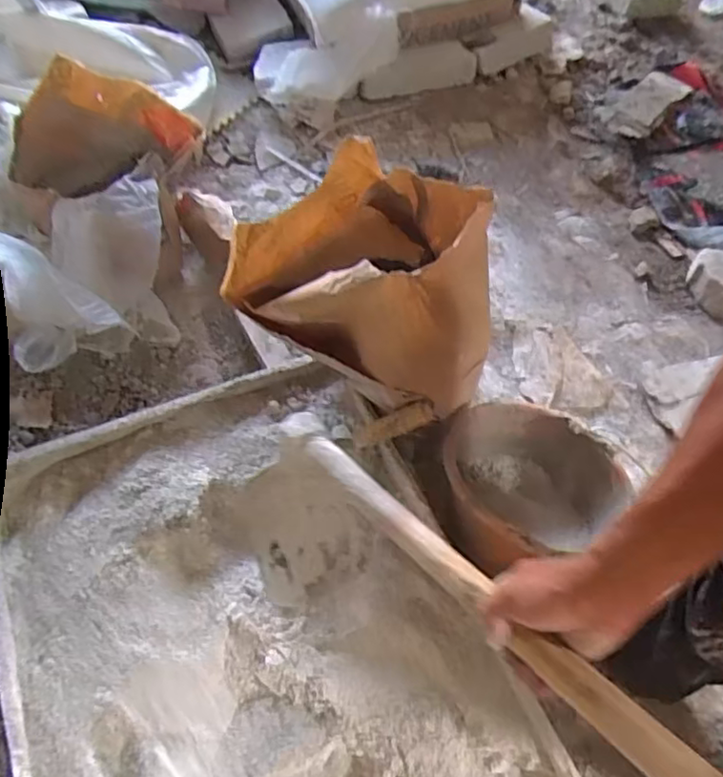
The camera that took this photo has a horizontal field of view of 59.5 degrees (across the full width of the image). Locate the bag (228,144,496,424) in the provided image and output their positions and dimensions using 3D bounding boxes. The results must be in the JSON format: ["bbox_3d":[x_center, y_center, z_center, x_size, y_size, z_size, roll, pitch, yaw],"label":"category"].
[{"bbox_3d":[0.015,-0.173,0.924,0.360,0.270,0.257,18,59,9],"label":"bag"}]

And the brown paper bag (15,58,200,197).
[{"bbox_3d":[-0.522,-0.509,1.261,0.355,0.286,0.114,-21,61,-14],"label":"brown paper bag"}]

